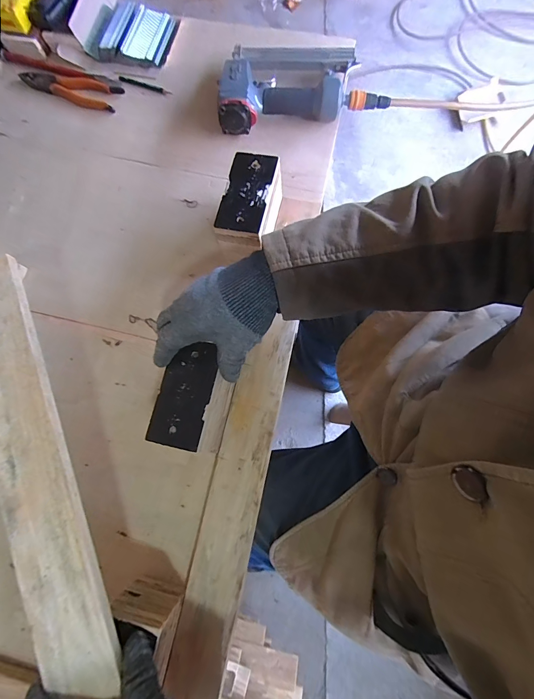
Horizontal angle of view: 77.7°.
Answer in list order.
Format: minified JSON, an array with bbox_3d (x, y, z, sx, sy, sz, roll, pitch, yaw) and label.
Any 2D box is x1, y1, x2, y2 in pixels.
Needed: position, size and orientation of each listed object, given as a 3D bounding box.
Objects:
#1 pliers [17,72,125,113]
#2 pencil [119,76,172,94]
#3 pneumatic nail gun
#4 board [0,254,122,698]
[{"bbox_3d":[-0.351,-0.460,0.585,0.187,0.010,0.056,16,76,5],"label":"pliers"},{"bbox_3d":[-0.214,-0.466,0.585,0.104,0.004,0.011,21,77,6],"label":"pencil"},{"bbox_3d":[0.035,-0.446,0.553,0.230,0.058,0.161,-3,76,0],"label":"pneumatic nail gun"},{"bbox_3d":[-0.213,0.098,0.301,0.065,0.015,0.386,-20,81,-4],"label":"board"}]

